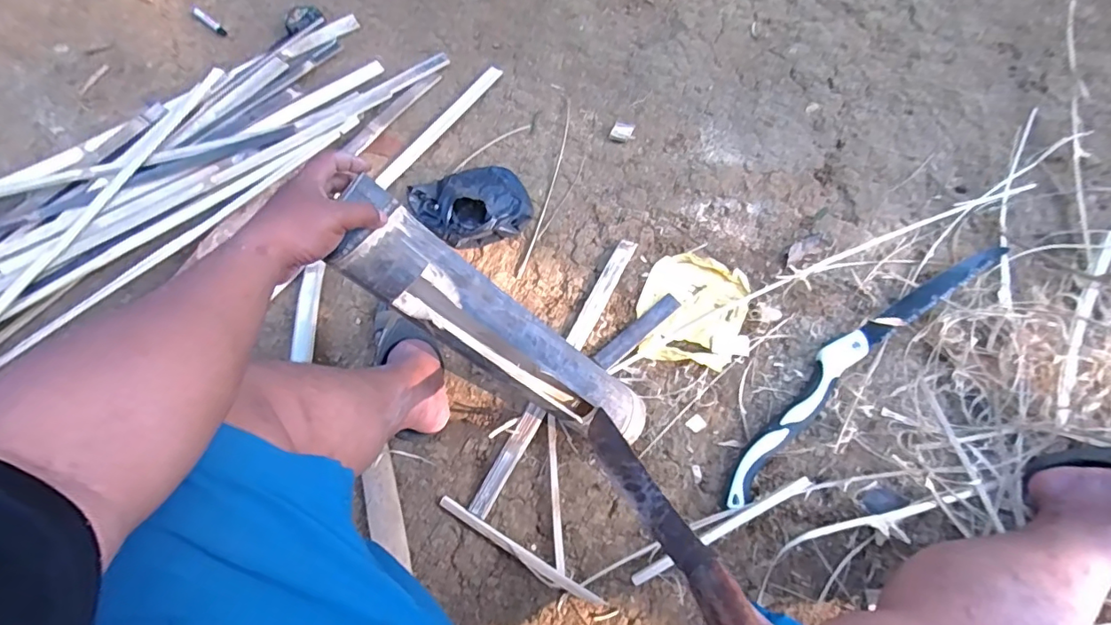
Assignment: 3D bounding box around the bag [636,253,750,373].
[{"bbox_3d":[0.219,-0.007,0.826,0.164,0.020,0.181,6,63,6],"label":"bag"}]

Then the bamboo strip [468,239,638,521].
[{"bbox_3d":[0.008,0.083,0.802,0.031,0.010,0.483,26,71,13],"label":"bamboo strip"}]

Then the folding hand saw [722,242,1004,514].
[{"bbox_3d":[0.456,0.056,0.770,0.610,0.032,0.078,-37,67,-13],"label":"folding hand saw"}]

